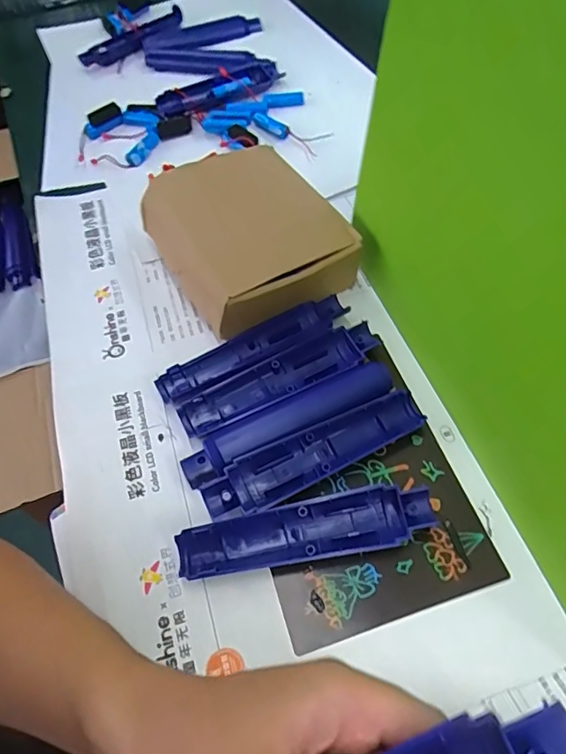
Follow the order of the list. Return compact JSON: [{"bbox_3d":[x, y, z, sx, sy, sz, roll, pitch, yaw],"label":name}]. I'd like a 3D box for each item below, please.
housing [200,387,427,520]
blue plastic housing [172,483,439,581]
[{"bbox_3d":[0.023,0.054,0.381,0.165,0.018,0.038,-27,59,-12],"label":"housing"},{"bbox_3d":[0.015,0.103,0.352,0.166,0.022,0.035,-10,57,-1],"label":"blue plastic housing"}]

